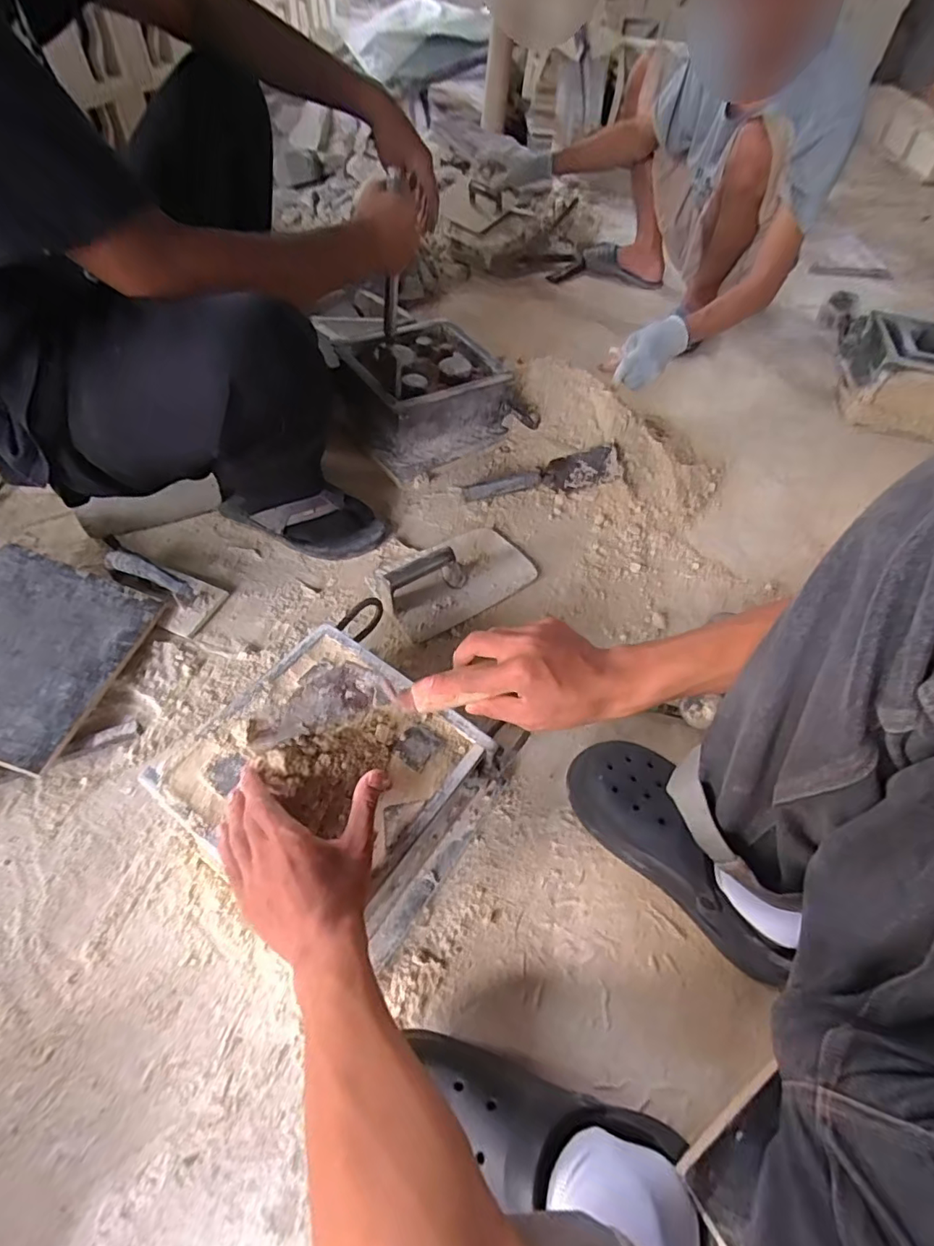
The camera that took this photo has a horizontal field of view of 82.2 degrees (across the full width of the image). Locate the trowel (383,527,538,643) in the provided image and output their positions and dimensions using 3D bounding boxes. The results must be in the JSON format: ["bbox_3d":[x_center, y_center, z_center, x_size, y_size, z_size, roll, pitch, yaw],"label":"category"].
[{"bbox_3d":[-0.015,-0.085,0.763,0.219,0.080,0.133,-29,61,-21],"label":"trowel"}]

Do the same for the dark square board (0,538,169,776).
[{"bbox_3d":[-0.542,0.022,0.628,0.241,0.010,0.242,22,53,-8],"label":"dark square board"}]

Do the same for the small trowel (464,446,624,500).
[{"bbox_3d":[0.127,-0.246,0.903,0.273,0.043,0.068,-11,56,-10],"label":"small trowel"}]

